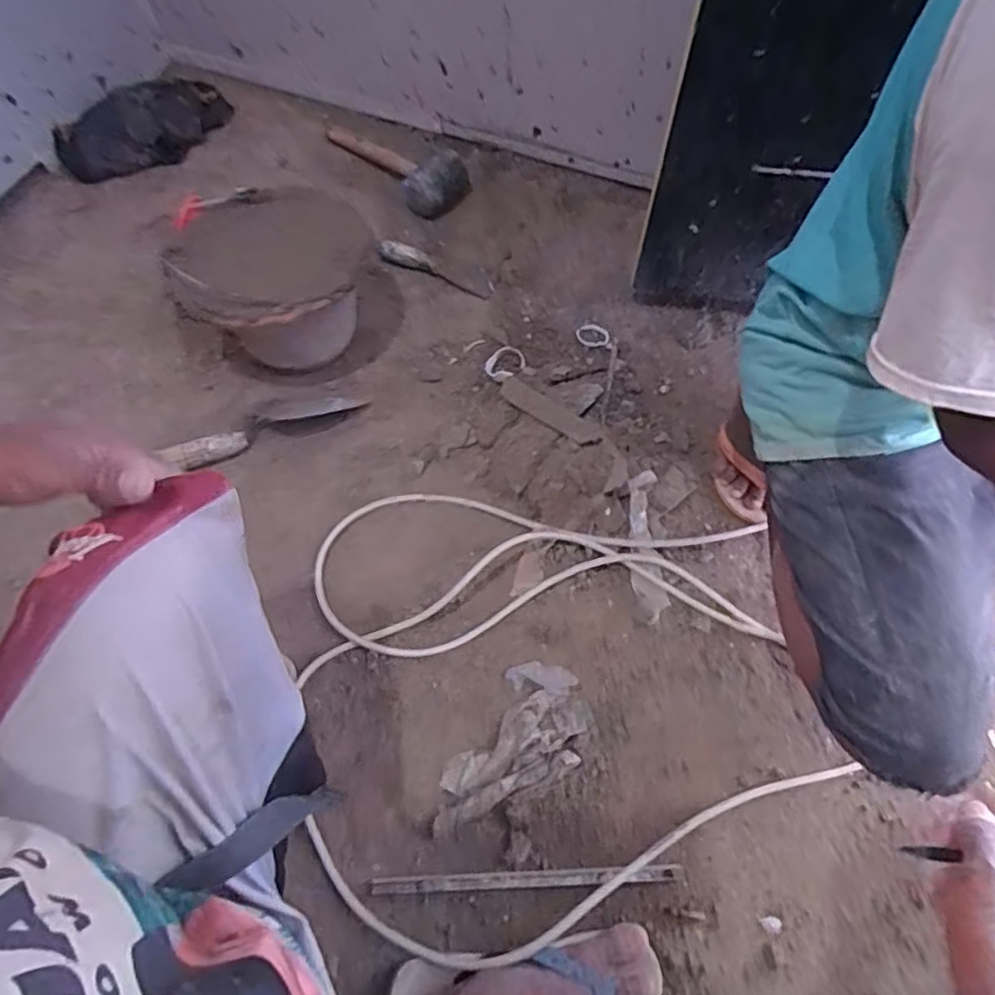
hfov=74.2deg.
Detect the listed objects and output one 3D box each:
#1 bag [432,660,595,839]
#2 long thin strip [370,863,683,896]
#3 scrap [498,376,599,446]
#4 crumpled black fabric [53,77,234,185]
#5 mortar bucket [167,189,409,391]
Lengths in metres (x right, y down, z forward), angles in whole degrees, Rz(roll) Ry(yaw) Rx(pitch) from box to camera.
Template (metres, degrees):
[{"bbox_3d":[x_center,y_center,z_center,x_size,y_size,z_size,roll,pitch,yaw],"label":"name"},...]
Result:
[{"bbox_3d":[0.019,0.283,0.719,0.114,0.040,0.214,31,70,15],"label":"bag"},{"bbox_3d":[0.030,0.395,0.681,0.319,0.011,0.016,-2,66,1],"label":"long thin strip"},{"bbox_3d":[0.072,-0.119,0.905,0.166,0.011,0.045,37,62,24],"label":"scrap"},{"bbox_3d":[-0.611,-0.651,1.145,0.140,0.083,0.300,41,73,18],"label":"crumpled black fabric"},{"bbox_3d":[-0.280,-0.296,0.916,0.264,0.188,0.240,-1,66,1],"label":"mortar bucket"}]

